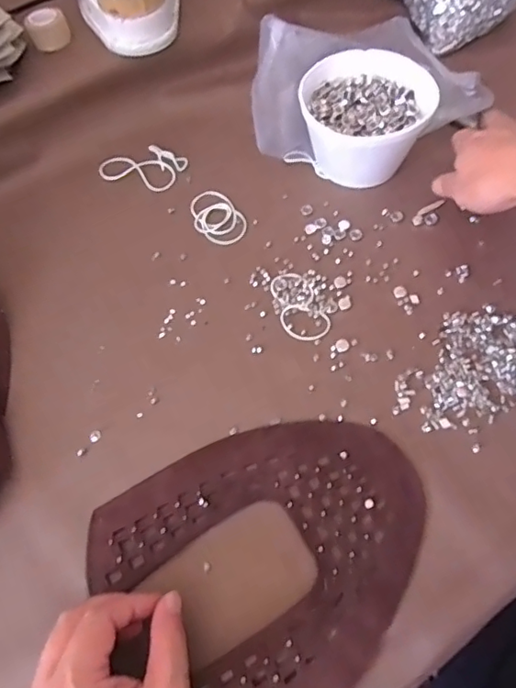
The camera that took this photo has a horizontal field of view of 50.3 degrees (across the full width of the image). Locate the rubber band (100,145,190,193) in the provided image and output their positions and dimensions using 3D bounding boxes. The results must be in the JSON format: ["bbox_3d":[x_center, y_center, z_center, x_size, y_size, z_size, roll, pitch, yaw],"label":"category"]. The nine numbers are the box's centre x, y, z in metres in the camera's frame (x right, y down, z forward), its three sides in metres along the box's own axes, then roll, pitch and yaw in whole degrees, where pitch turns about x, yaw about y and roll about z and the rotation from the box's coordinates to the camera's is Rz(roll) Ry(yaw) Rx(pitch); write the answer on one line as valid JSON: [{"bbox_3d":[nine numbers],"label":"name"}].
[{"bbox_3d":[-0.124,-0.192,0.593,0.083,0.006,0.062,23,64,16],"label":"rubber band"}]

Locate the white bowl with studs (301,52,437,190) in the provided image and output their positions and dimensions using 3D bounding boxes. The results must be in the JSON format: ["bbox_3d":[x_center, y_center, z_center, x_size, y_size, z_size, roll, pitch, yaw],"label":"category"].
[{"bbox_3d":[0.105,-0.229,0.557,0.121,0.072,0.110,-2,60,3],"label":"white bowl with studs"}]

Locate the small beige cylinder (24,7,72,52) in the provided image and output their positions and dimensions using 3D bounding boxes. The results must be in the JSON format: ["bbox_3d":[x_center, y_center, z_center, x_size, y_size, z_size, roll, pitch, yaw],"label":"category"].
[{"bbox_3d":[-0.225,-0.340,0.587,0.041,0.025,0.048,-22,61,-9],"label":"small beige cylinder"}]

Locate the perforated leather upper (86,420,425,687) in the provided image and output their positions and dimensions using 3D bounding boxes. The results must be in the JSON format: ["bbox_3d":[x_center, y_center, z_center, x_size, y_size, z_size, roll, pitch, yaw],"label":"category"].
[{"bbox_3d":[0.014,0.146,0.392,0.226,0.018,0.191,-30,66,-13],"label":"perforated leather upper"}]

